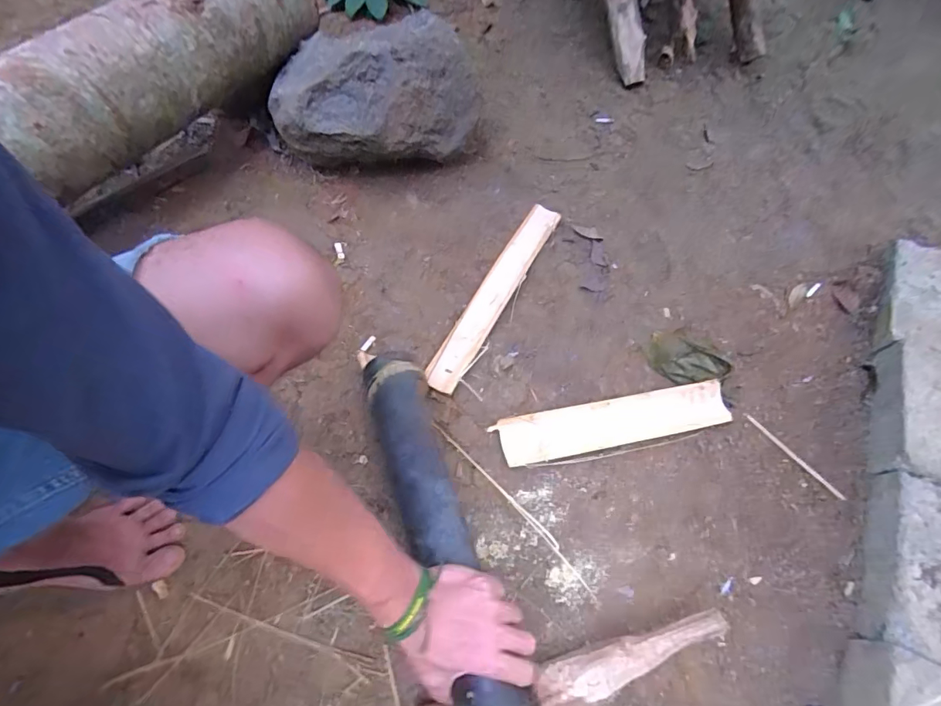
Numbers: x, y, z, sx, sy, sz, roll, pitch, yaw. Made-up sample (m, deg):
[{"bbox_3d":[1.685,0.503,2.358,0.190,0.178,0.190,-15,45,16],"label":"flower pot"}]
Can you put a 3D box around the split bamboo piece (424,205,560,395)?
[{"bbox_3d":[0.042,-0.102,0.752,0.053,0.023,0.388,28,64,10],"label":"split bamboo piece"}]

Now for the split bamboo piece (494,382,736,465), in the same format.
[{"bbox_3d":[0.205,0.099,0.660,0.334,0.025,0.066,-9,63,-9],"label":"split bamboo piece"}]

